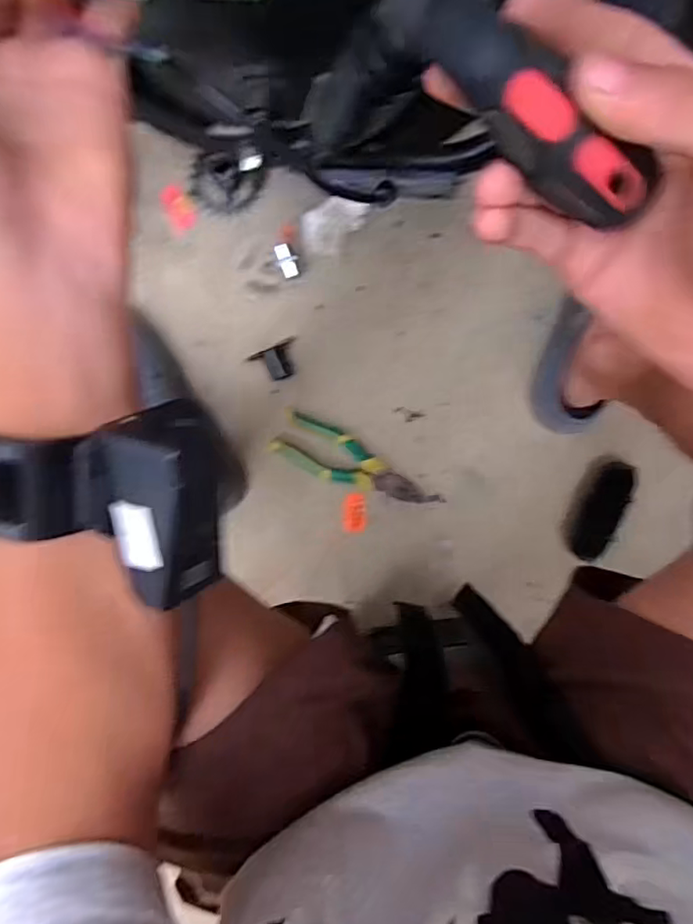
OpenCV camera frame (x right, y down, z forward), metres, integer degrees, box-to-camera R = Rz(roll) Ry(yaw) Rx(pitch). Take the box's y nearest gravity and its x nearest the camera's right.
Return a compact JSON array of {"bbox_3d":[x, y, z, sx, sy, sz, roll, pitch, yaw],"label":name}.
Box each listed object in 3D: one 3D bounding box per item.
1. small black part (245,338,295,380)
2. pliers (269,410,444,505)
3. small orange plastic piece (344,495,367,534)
[{"bbox_3d":[-0.082,-0.118,0.681,0.059,0.014,0.039,-25,98,3],"label":"small black part"},{"bbox_3d":[0.015,0.009,0.709,0.212,0.014,0.060,28,97,-4],"label":"pliers"},{"bbox_3d":[0.011,0.065,0.725,0.027,0.008,0.051,-2,99,0],"label":"small orange plastic piece"}]

